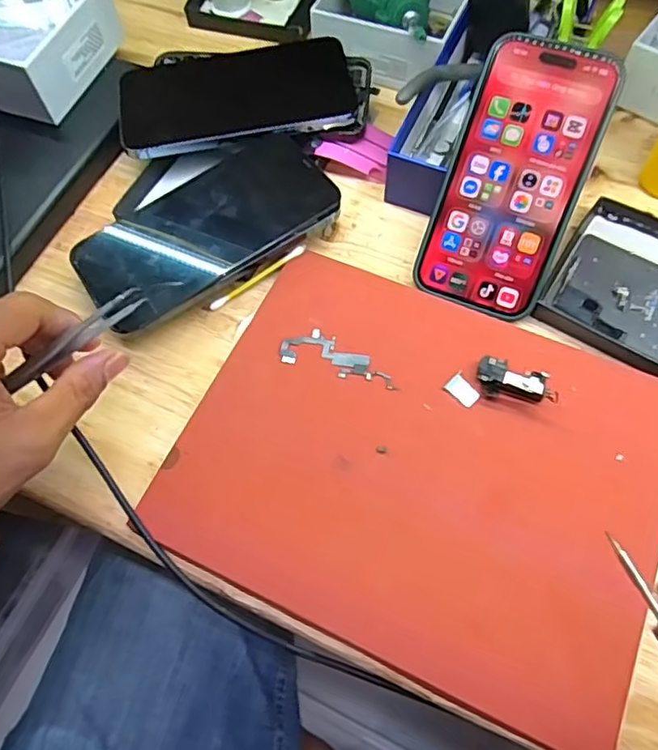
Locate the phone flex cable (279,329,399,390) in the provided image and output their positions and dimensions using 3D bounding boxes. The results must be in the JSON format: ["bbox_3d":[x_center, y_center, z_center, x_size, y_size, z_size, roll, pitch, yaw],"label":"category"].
[{"bbox_3d":[0.006,-0.011,0.332,0.068,0.004,0.024,14,66,9],"label":"phone flex cable"}]

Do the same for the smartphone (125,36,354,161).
[{"bbox_3d":[-0.062,-0.190,0.389,0.158,0.014,0.070,-11,65,-2],"label":"smartphone"}]

